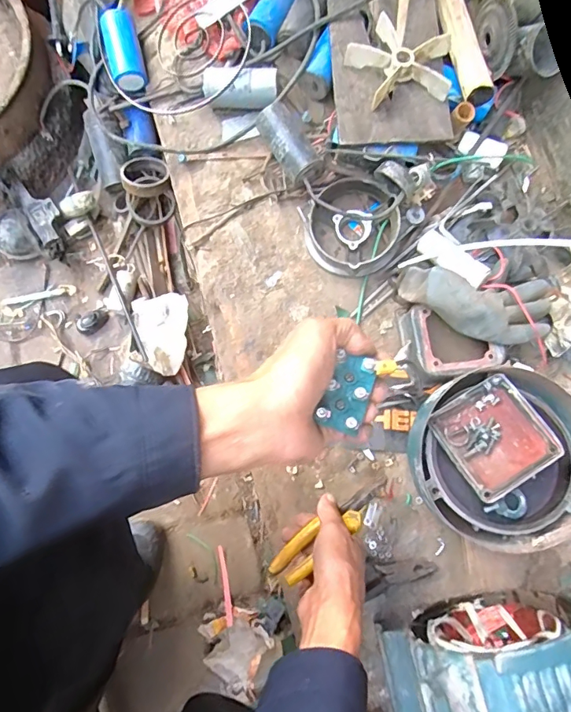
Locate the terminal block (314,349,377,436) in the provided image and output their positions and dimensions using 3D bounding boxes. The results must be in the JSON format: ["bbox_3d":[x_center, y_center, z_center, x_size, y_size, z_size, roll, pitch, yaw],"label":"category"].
[{"bbox_3d":[0.047,0.028,0.335,0.036,0.017,0.056,20,86,-2],"label":"terminal block"}]

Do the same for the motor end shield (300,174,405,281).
[{"bbox_3d":[0.089,-0.173,0.622,0.119,0.048,0.124,0,76,-2],"label":"motor end shield"}]

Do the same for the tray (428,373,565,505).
[{"bbox_3d":[0.232,0.089,0.515,0.108,0.022,0.108,-31,79,-9],"label":"tray"}]

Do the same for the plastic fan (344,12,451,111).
[{"bbox_3d":[0.146,-0.378,0.598,0.134,0.028,0.119,9,76,1],"label":"plastic fan"}]

